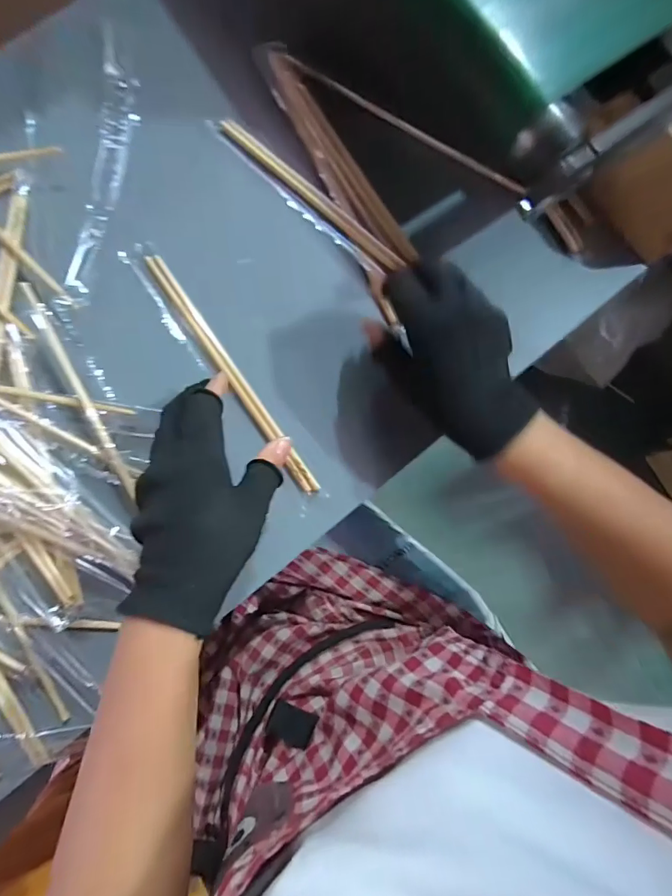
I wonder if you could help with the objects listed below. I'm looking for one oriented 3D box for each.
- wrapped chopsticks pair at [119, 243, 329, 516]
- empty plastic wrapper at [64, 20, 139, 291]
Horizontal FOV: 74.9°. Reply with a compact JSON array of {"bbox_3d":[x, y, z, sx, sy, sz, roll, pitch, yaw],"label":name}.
[{"bbox_3d":[-0.091,-0.059,0.369,0.026,0.009,0.259,-35,90,-7],"label":"wrapped chopsticks pair"},{"bbox_3d":[-0.193,-0.245,0.371,0.033,0.013,0.237,5,86,-4],"label":"empty plastic wrapper"}]

